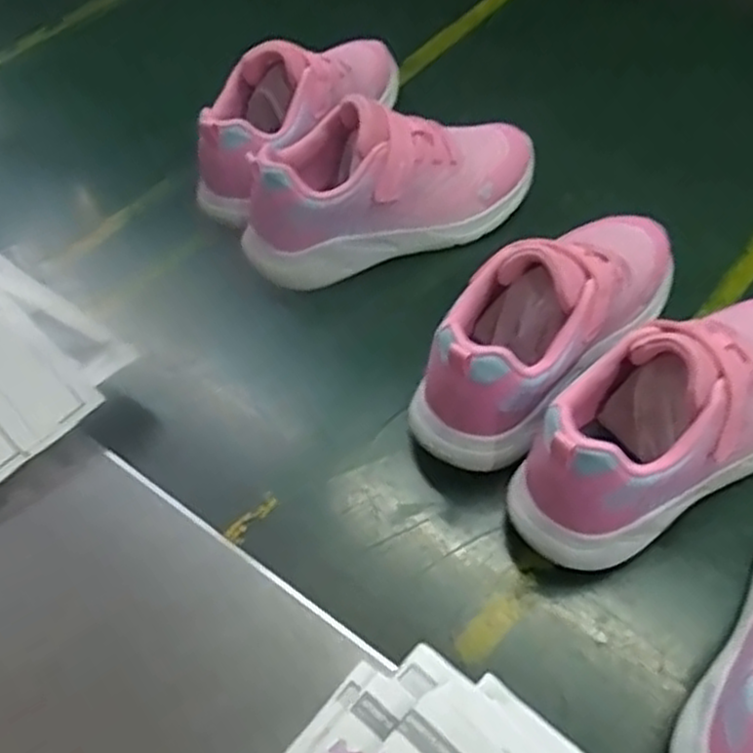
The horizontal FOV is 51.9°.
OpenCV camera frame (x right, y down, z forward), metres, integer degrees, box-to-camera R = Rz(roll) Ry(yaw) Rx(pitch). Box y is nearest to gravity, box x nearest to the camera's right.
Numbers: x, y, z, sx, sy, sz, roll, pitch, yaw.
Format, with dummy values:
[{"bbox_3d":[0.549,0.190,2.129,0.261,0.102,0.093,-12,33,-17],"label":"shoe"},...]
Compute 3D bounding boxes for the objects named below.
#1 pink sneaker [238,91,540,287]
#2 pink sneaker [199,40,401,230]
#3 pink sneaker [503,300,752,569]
[{"bbox_3d":[0.012,-0.145,0.559,0.217,0.106,0.077,-16,54,-11],"label":"pink sneaker"},{"bbox_3d":[-0.058,-0.221,0.619,0.078,0.107,0.226,25,57,19],"label":"pink sneaker"},{"bbox_3d":[0.177,0.017,0.433,0.227,0.098,0.083,-30,58,-20],"label":"pink sneaker"}]

